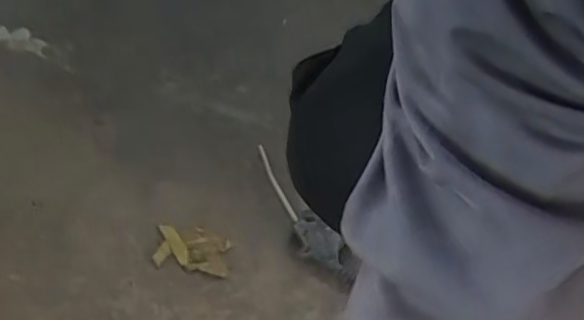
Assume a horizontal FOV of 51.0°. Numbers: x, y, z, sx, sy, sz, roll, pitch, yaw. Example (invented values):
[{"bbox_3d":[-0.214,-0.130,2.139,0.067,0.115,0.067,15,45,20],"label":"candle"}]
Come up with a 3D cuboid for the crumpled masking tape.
[{"bbox_3d":[-0.109,0.097,0.671,0.079,0.010,0.046,7,71,1],"label":"crumpled masking tape"}]

